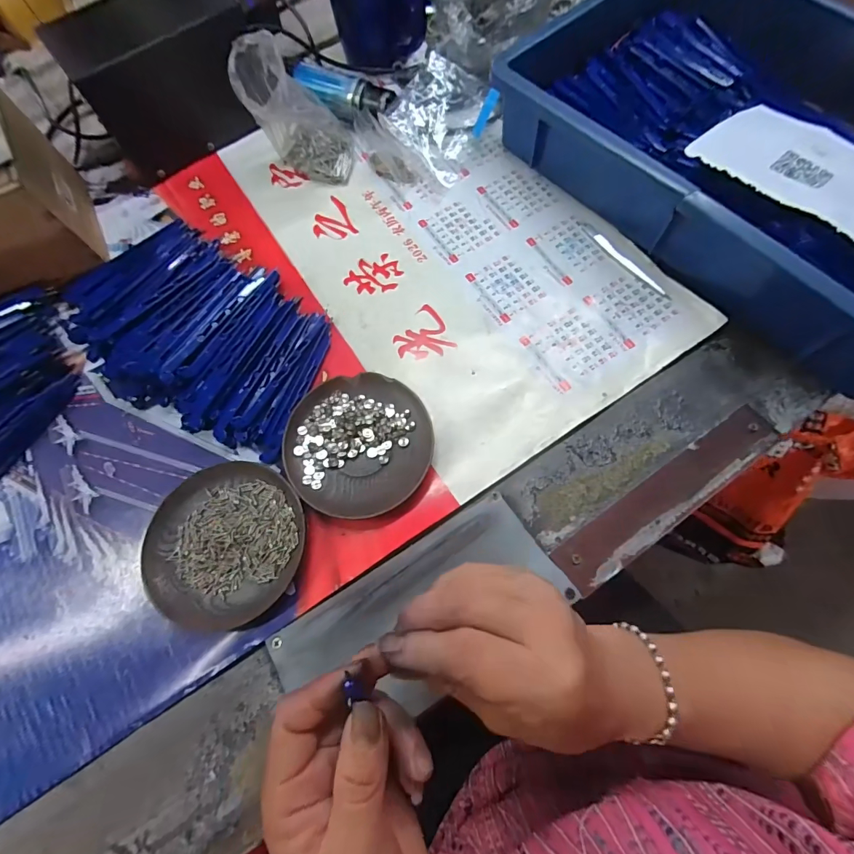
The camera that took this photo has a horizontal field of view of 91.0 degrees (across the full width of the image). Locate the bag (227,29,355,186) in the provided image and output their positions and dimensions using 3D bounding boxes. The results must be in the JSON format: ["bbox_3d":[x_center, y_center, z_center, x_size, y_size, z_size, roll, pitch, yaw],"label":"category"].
[{"bbox_3d":[-0.120,-0.289,0.393,0.086,0.106,0.070,-9,71,-1],"label":"bag"}]

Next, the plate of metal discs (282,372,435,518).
[{"bbox_3d":[-0.054,0.012,0.334,0.110,0.013,0.116,-1,71,2],"label":"plate of metal discs"}]

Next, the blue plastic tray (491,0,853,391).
[{"bbox_3d":[0.307,-0.252,0.375,0.298,0.079,0.419,-39,74,-11],"label":"blue plastic tray"}]

